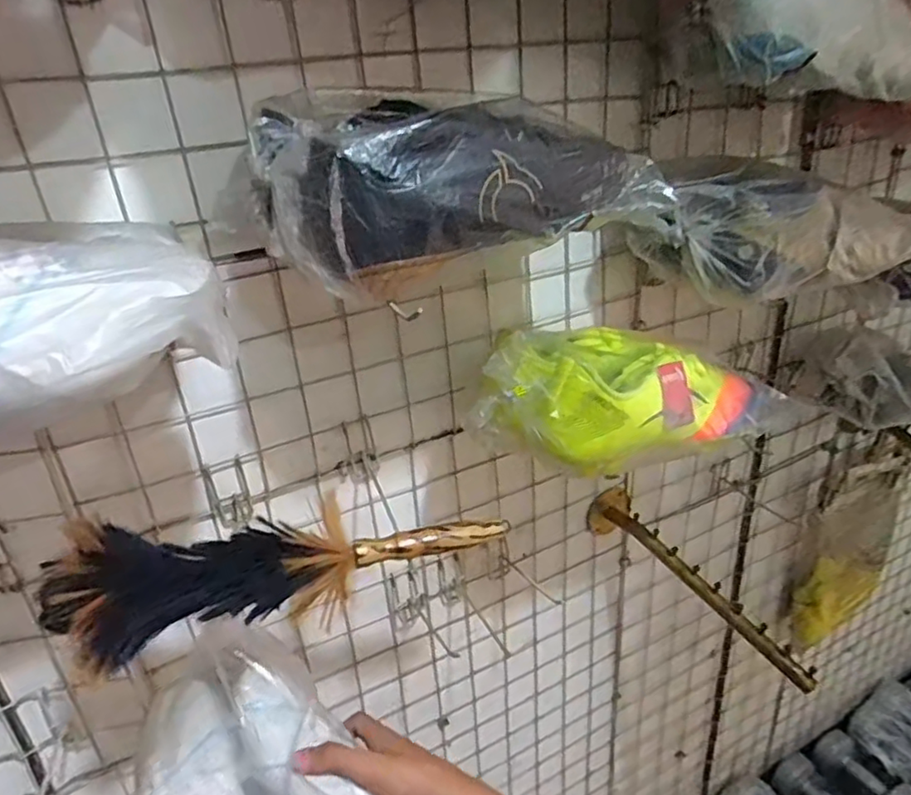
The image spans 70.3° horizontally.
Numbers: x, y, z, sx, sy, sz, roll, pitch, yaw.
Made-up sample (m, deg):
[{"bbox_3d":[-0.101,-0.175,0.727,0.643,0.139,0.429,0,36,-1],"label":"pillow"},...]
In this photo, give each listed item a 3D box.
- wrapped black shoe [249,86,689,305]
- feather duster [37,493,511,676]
[{"bbox_3d":[0.004,-0.151,0.448,0.277,0.101,0.109,-9,27,-11],"label":"wrapped black shoe"},{"bbox_3d":[-0.117,0.106,0.461,0.307,0.089,0.062,-14,28,-21],"label":"feather duster"}]

